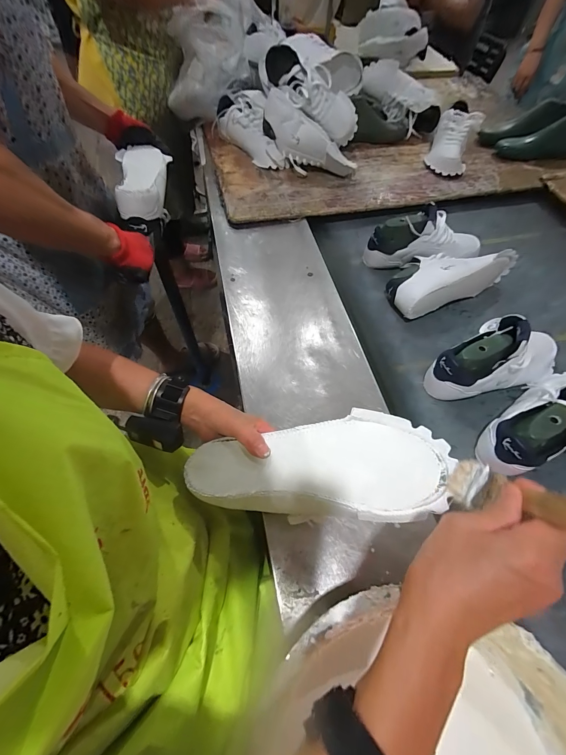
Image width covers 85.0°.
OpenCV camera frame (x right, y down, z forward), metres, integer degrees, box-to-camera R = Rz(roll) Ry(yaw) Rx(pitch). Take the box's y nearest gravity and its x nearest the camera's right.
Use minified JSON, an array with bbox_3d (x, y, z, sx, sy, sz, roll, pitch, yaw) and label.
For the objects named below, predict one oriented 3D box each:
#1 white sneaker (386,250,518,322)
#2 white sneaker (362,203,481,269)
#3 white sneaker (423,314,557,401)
[{"bbox_3d":[0.374,-0.237,0.696,0.297,0.092,0.119,-20,63,-14],"label":"white sneaker"},{"bbox_3d":[0.334,-0.323,0.708,0.256,0.109,0.101,-5,59,-7],"label":"white sneaker"},{"bbox_3d":[0.397,-0.038,0.563,0.246,0.128,0.114,-22,62,-16],"label":"white sneaker"}]

